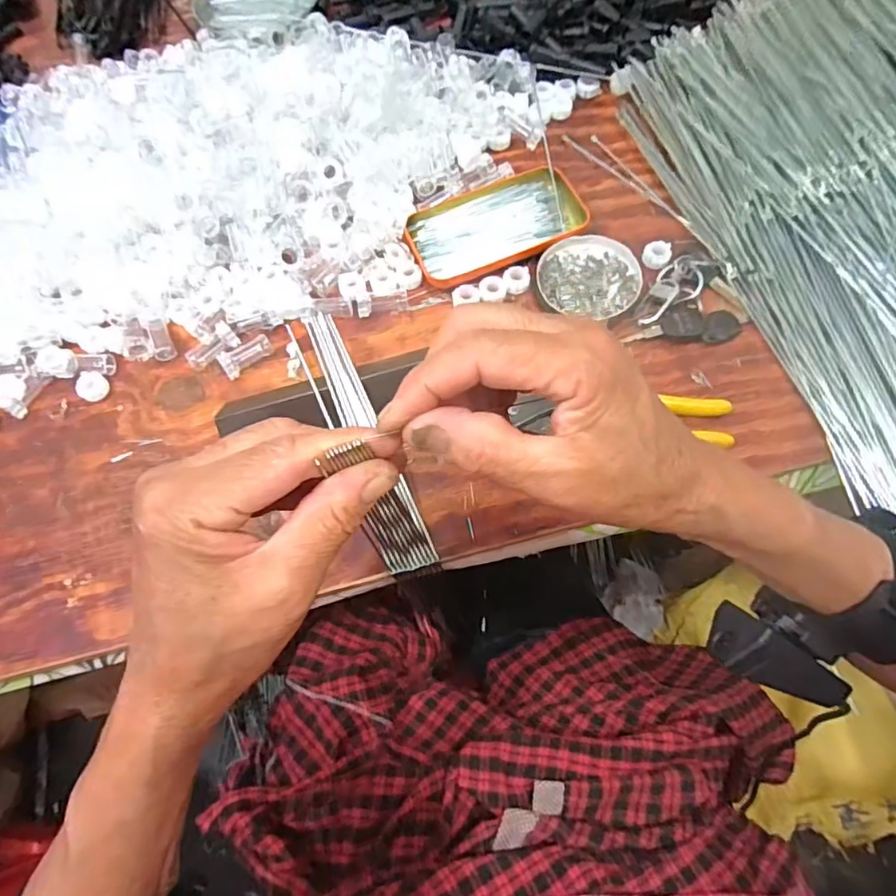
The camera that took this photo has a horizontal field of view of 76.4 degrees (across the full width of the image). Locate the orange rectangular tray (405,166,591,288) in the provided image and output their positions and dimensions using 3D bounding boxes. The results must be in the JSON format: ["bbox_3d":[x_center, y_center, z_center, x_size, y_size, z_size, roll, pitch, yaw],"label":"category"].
[{"bbox_3d":[0.040,-0.188,0.484,0.143,0.023,0.075,-23,75,-7],"label":"orange rectangular tray"}]

